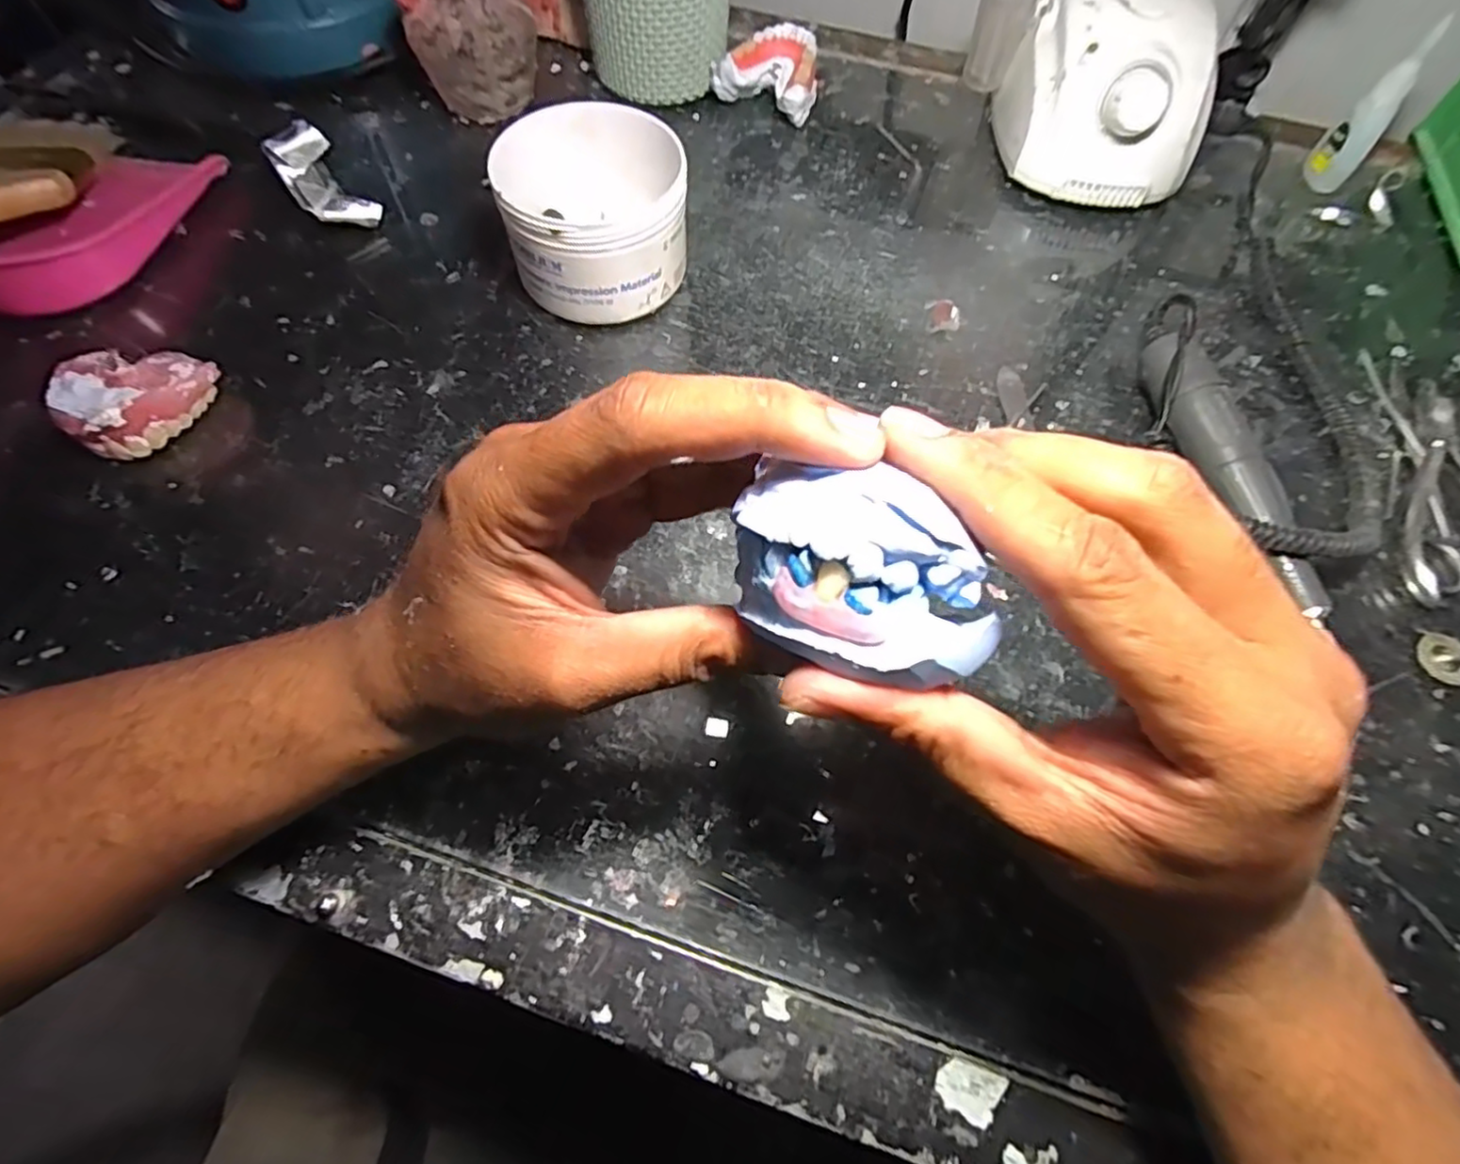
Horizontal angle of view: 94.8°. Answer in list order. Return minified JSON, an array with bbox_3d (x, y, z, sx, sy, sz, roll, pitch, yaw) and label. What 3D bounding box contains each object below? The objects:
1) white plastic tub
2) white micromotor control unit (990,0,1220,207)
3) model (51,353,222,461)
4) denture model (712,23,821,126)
[{"bbox_3d":[-0.070,-0.186,0.342,0.084,0.067,0.089,1,64,-2],"label":"white plastic tub"},{"bbox_3d":[0.220,-0.295,0.401,0.096,0.080,0.129,4,64,0],"label":"white micromotor control unit"},{"bbox_3d":[-0.278,-0.083,0.306,0.061,0.027,0.052,3,64,0],"label":"model"},{"bbox_3d":[0.029,-0.327,0.436,0.062,0.035,0.055,27,66,11],"label":"denture model"}]

